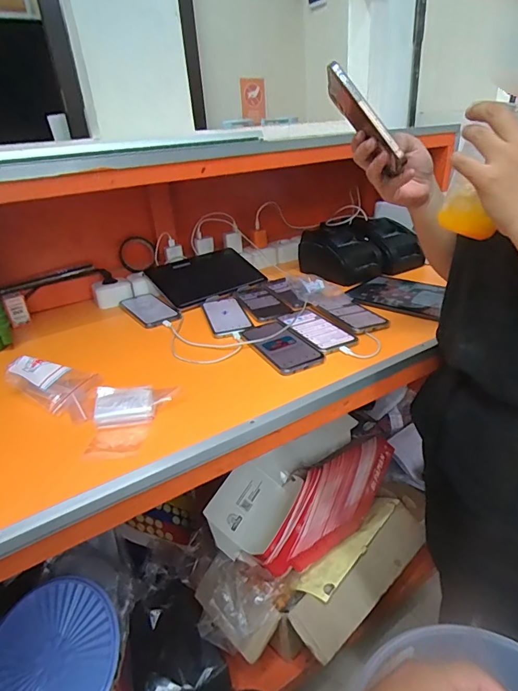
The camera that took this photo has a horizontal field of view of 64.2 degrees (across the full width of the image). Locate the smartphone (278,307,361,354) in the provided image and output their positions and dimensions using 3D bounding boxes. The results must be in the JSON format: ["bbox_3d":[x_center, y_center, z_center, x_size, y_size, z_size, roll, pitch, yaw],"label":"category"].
[{"bbox_3d":[0.099,-0.031,0.749,0.083,0.004,0.174,-16,29,-22],"label":"smartphone"}]

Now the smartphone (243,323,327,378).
[{"bbox_3d":[0.036,0.000,0.704,0.078,0.011,0.177,-15,29,-21],"label":"smartphone"}]

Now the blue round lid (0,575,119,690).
[{"bbox_3d":[-0.365,0.547,0.716,0.234,0.029,0.241,-4,55,6],"label":"blue round lid"}]

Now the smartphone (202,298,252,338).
[{"bbox_3d":[-0.069,-0.061,0.856,0.079,0.010,0.182,-10,28,-12],"label":"smartphone"}]

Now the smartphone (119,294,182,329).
[{"bbox_3d":[-0.236,-0.078,0.900,0.084,0.011,0.172,-21,31,-29],"label":"smartphone"}]

